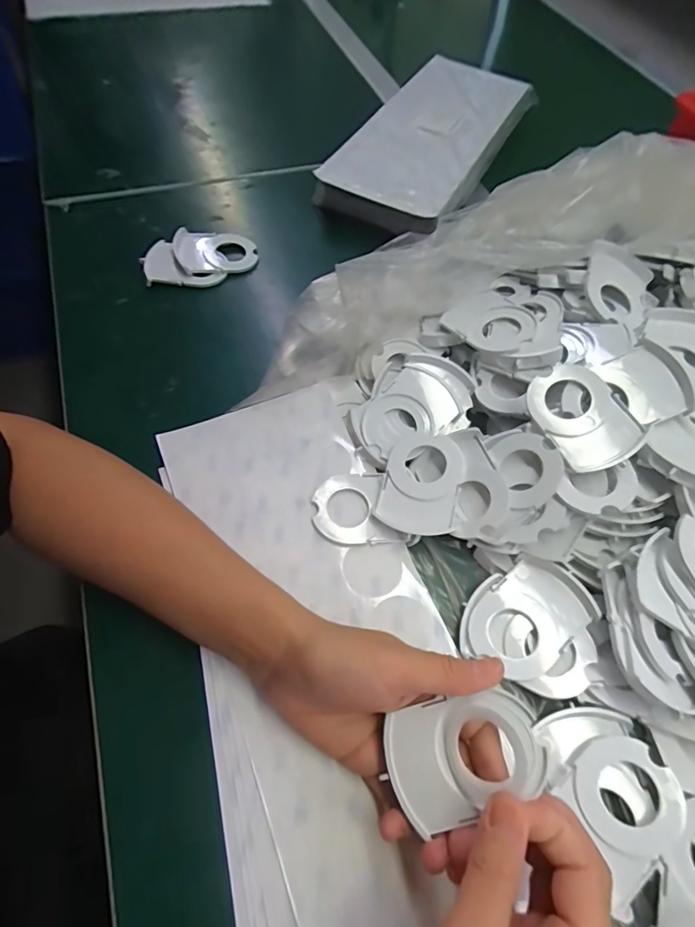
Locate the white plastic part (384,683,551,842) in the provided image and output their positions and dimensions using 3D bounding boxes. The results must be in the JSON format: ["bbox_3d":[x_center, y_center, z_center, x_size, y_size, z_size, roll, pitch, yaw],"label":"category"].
[{"bbox_3d":[0.055,0.142,0.232,0.073,0.012,0.051,-26,66,11],"label":"white plastic part"}]

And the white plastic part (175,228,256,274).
[{"bbox_3d":[-0.133,-0.218,0.484,0.076,0.016,0.058,-7,61,-7],"label":"white plastic part"}]

